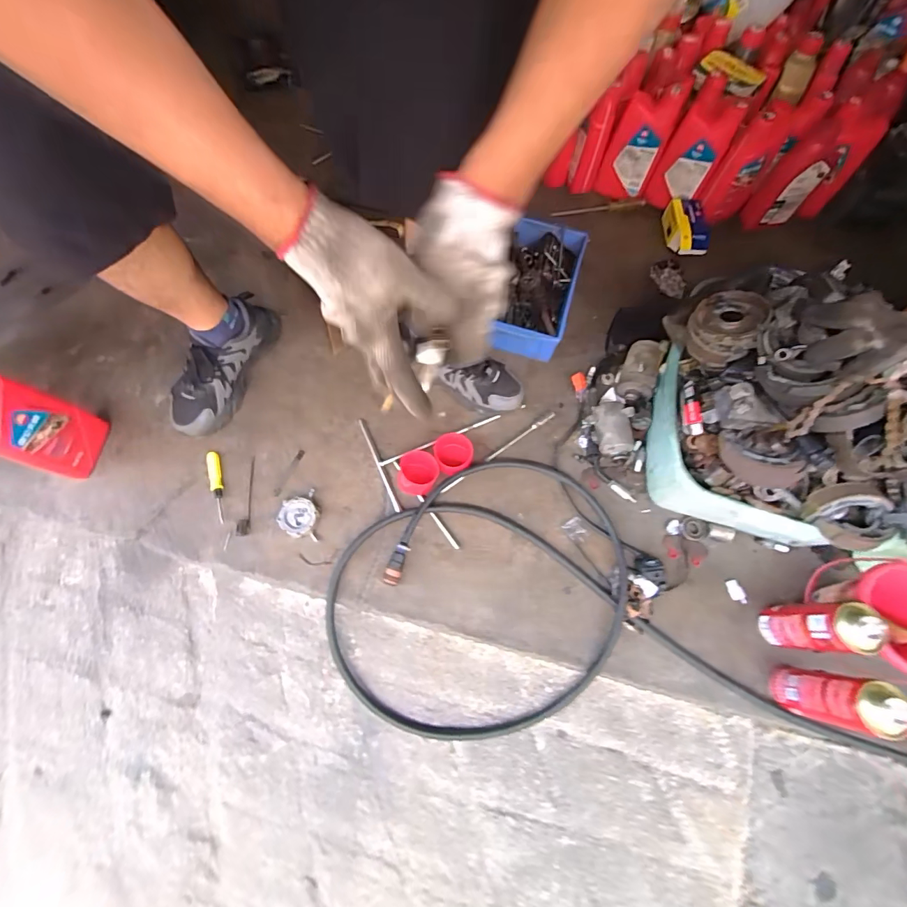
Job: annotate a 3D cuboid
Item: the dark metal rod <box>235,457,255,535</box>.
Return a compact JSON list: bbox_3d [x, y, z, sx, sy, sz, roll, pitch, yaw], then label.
[{"bbox_3d":[-0.370,0.075,0.760,0.024,0.009,0.143,-5,72,-3],"label":"dark metal rod"}]

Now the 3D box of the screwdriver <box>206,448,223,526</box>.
[{"bbox_3d":[-0.421,0.058,0.758,0.021,0.014,0.134,-15,70,-8],"label":"screwdriver"}]

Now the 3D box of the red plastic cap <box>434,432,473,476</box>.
[{"bbox_3d":[0.000,0.003,0.775,0.067,0.048,0.069,1,69,-2],"label":"red plastic cap"}]

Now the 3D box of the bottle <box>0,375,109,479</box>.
[{"bbox_3d":[-0.678,-0.040,0.680,0.060,0.239,0.121,3,72,2],"label":"bottle"}]

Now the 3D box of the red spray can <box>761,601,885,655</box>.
[{"bbox_3d":[0.531,0.254,0.630,0.056,0.175,0.063,-4,69,-3],"label":"red spray can"}]

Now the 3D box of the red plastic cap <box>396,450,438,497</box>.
[{"bbox_3d":[-0.062,0.036,0.758,0.066,0.049,0.075,15,69,4],"label":"red plastic cap"}]

